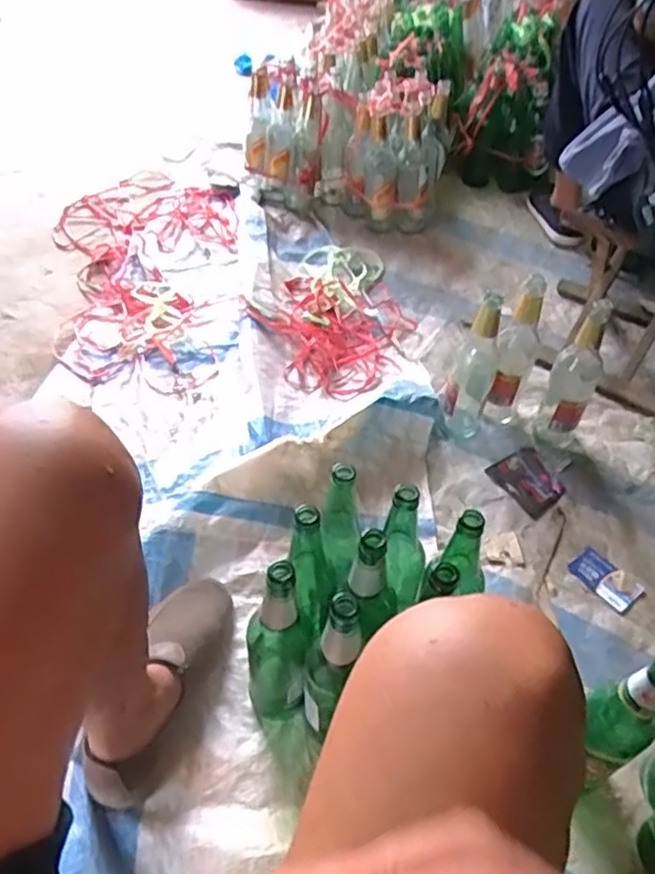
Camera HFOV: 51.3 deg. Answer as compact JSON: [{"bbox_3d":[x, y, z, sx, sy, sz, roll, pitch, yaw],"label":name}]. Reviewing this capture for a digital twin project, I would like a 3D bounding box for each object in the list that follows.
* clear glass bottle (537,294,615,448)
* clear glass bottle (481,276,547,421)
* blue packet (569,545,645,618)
[{"bbox_3d":[0.387,-0.088,1.077,0.073,0.266,0.062,23,50,18],"label":"clear glass bottle"},{"bbox_3d":[0.301,-0.129,1.104,0.065,0.269,0.059,19,49,14],"label":"clear glass bottle"},{"bbox_3d":[0.394,0.203,0.969,0.059,0.007,0.098,-31,55,-28],"label":"blue packet"}]

